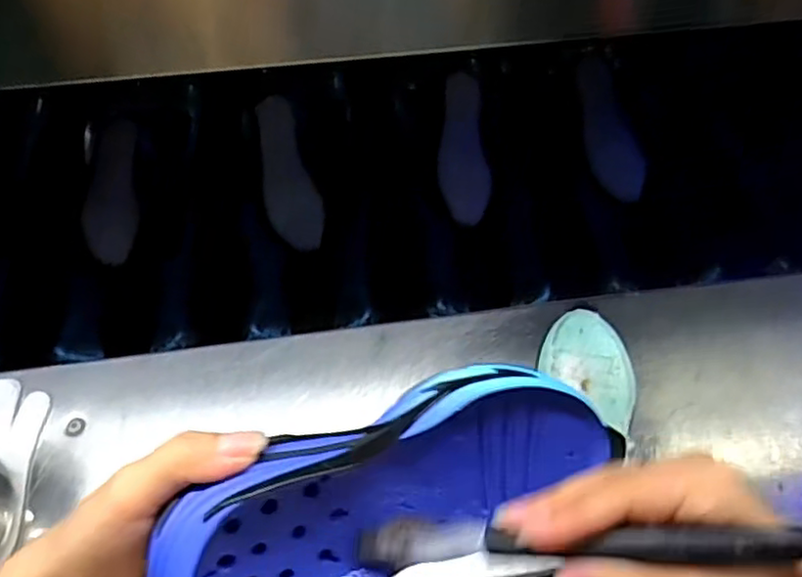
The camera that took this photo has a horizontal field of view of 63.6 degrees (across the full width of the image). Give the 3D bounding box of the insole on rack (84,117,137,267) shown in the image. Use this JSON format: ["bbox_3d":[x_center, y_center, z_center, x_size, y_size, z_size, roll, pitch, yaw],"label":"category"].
[{"bbox_3d":[-0.317,-0.107,0.707,0.055,0.009,0.181,-9,63,-4],"label":"insole on rack"}]

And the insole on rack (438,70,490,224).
[{"bbox_3d":[0.074,-0.166,0.758,0.057,0.013,0.182,-1,81,-1],"label":"insole on rack"}]

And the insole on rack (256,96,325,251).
[{"bbox_3d":[-0.129,-0.131,0.734,0.058,0.009,0.181,-13,79,-7],"label":"insole on rack"}]

